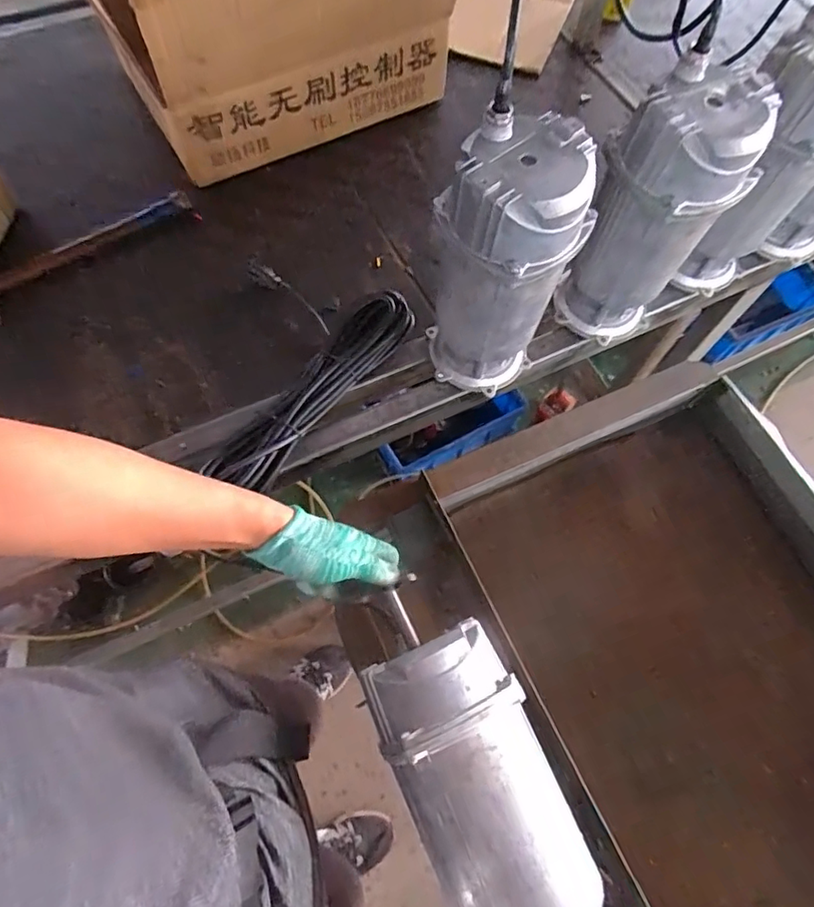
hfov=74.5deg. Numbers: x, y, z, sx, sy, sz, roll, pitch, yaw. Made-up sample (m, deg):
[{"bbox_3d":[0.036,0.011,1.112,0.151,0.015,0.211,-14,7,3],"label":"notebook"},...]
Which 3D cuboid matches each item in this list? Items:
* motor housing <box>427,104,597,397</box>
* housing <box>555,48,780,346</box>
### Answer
[{"bbox_3d":[0.096,-0.184,0.571,0.123,0.294,0.113,0,67,-1],"label":"motor housing"},{"bbox_3d":[0.266,-0.249,0.606,0.136,0.290,0.103,27,69,10],"label":"housing"}]

